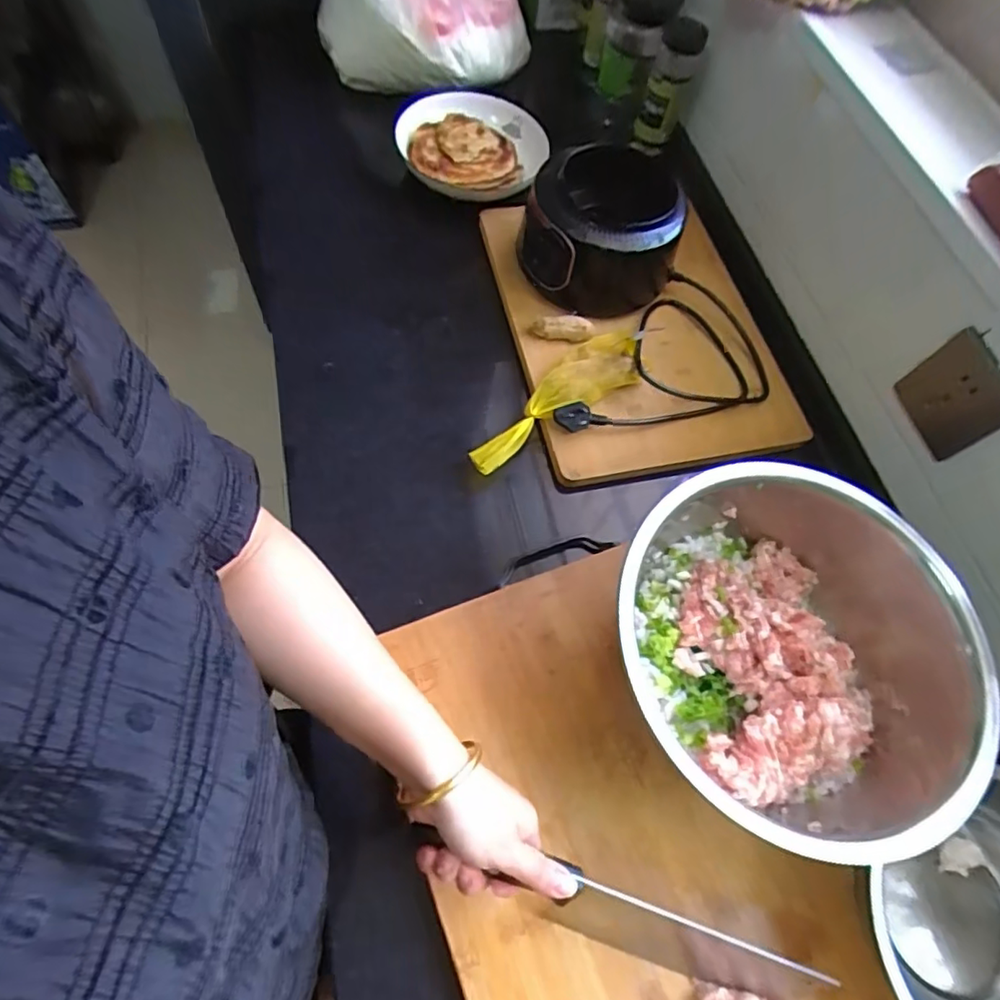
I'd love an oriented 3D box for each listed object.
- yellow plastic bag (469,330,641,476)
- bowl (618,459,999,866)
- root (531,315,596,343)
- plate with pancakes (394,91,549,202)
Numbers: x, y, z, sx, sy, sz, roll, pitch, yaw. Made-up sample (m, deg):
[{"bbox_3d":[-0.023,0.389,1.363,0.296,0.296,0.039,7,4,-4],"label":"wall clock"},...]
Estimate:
[{"bbox_3d":[0.058,-0.105,0.607,0.228,0.031,0.066,-37,74,-16],"label":"yellow plastic bag"},{"bbox_3d":[0.215,0.115,0.457,0.246,0.126,0.275,-24,70,-17],"label":"bowl"},{"bbox_3d":[0.073,-0.194,0.662,0.069,0.033,0.021,7,65,-4],"label":"root"},{"bbox_3d":[-0.036,-0.466,0.754,0.197,0.066,0.198,1,60,-1],"label":"plate with pancakes"}]

